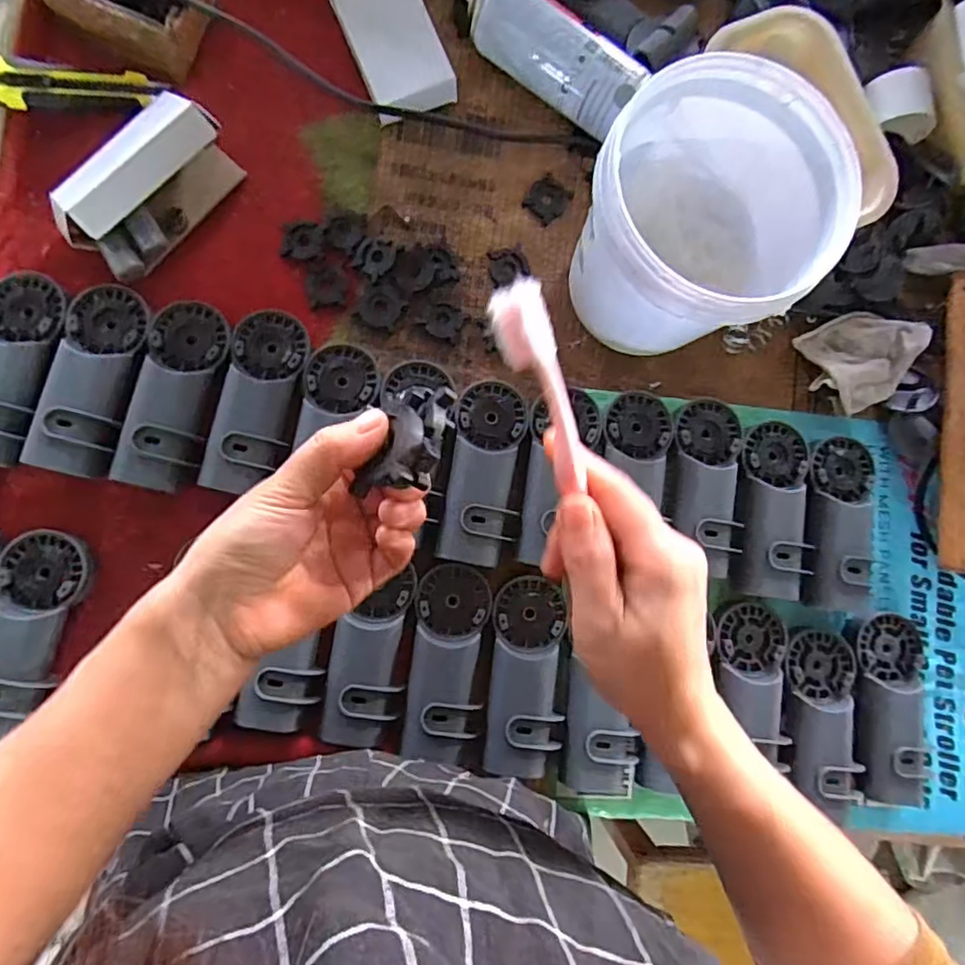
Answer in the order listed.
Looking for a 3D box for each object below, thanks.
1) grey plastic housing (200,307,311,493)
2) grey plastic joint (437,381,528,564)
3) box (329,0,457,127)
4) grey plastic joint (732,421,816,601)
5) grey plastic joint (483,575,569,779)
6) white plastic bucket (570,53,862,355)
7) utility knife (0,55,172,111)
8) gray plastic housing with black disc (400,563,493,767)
[{"bbox_3d":[-0.189,-0.076,0.512,0.066,0.047,0.148,10,85,-6],"label":"grey plastic housing"},{"bbox_3d":[0.002,-0.010,0.514,0.060,0.027,0.159,9,85,-6],"label":"grey plastic joint"},{"bbox_3d":[-0.084,-0.407,0.545,0.072,0.033,0.133,-23,89,-8],"label":"box"},{"bbox_3d":[0.269,0.024,0.534,0.062,0.029,0.159,6,85,-6],"label":"grey plastic joint"},{"bbox_3d":[0.037,0.161,0.499,0.059,0.026,0.156,5,85,-6],"label":"grey plastic joint"},{"bbox_3d":[0.163,-0.199,0.473,0.170,0.155,0.174,0,86,-6],"label":"white plastic bucket"},{"bbox_3d":[-0.353,-0.337,0.501,0.149,0.014,0.034,-12,87,-23],"label":"utility knife"},{"bbox_3d":[-0.029,0.149,0.494,0.060,0.026,0.153,7,85,-6],"label":"gray plastic housing with black disc"}]

